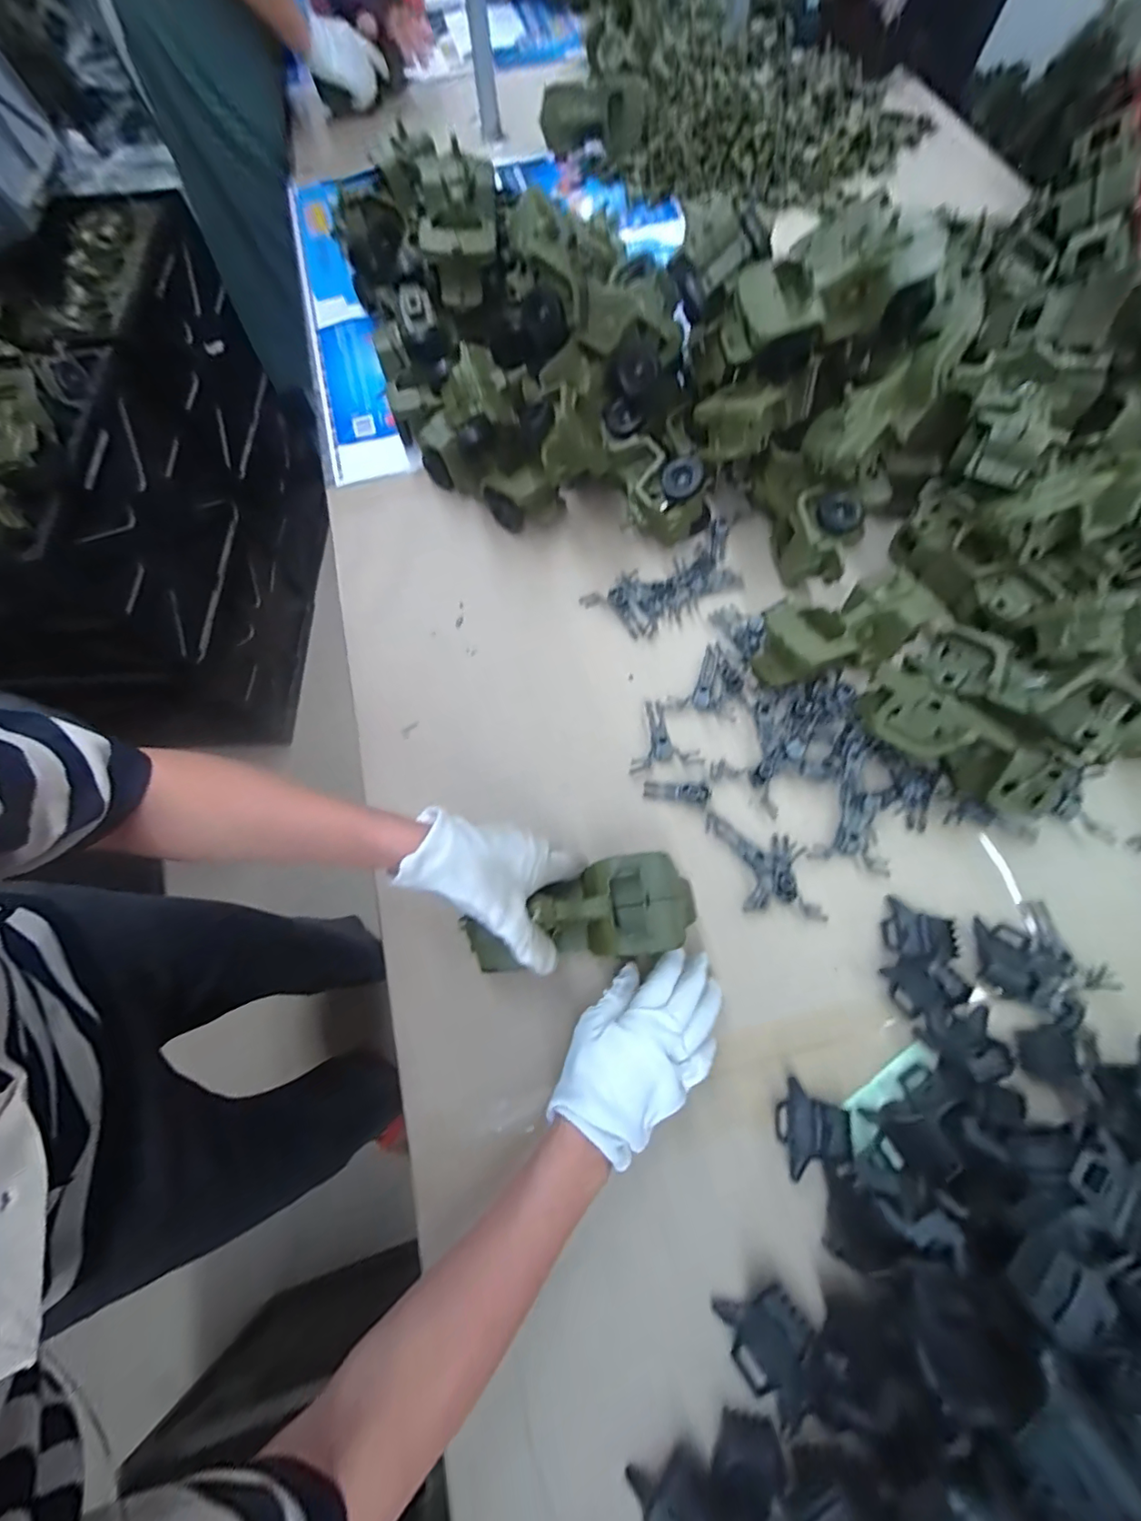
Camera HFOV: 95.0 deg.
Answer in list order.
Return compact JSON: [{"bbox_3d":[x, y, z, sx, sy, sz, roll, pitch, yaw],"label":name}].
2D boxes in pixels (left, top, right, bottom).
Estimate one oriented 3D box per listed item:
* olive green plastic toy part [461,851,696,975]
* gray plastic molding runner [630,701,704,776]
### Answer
[{"bbox_3d":[0.012,0.132,0.436,0.178,0.063,0.078,-15,71,-2],"label":"olive green plastic toy part"},{"bbox_3d":[0.090,-0.028,0.534,0.070,0.011,0.077,-9,71,-1],"label":"gray plastic molding runner"}]

